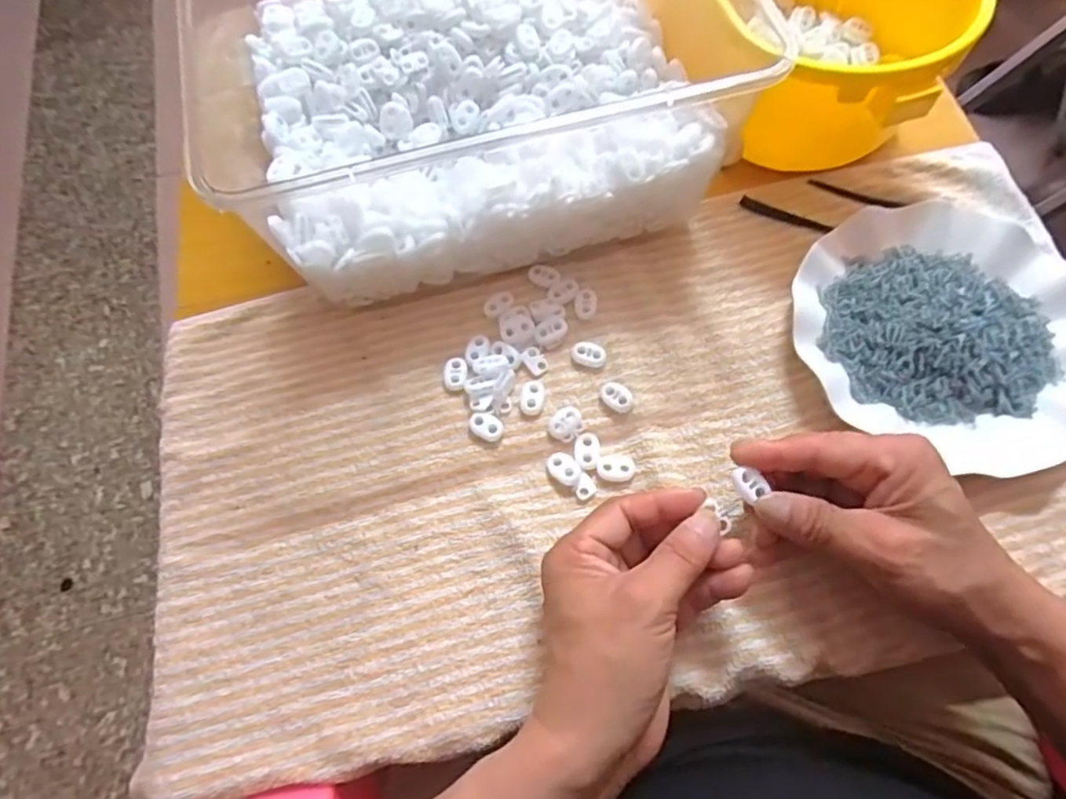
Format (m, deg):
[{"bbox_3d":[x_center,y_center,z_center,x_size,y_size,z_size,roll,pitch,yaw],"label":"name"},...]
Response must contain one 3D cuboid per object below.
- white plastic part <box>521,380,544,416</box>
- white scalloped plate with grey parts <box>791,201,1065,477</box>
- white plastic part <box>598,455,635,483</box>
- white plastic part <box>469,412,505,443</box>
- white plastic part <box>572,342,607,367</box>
[{"bbox_3d":[0.000,-0.001,0.391,0.013,0.005,0.023,6,67,4],"label":"white plastic part"},{"bbox_3d":[0.259,-0.045,0.390,0.181,0.027,0.166,-1,67,2],"label":"white scalloped plate with grey parts"},{"bbox_3d":[0.049,0.040,0.371,0.021,0.004,0.015,11,67,6],"label":"white plastic part"},{"bbox_3d":[-0.028,0.017,0.385,0.021,0.005,0.016,23,69,11],"label":"white plastic part"},{"bbox_3d":[0.036,-0.029,0.401,0.022,0.006,0.014,12,68,7],"label":"white plastic part"}]

